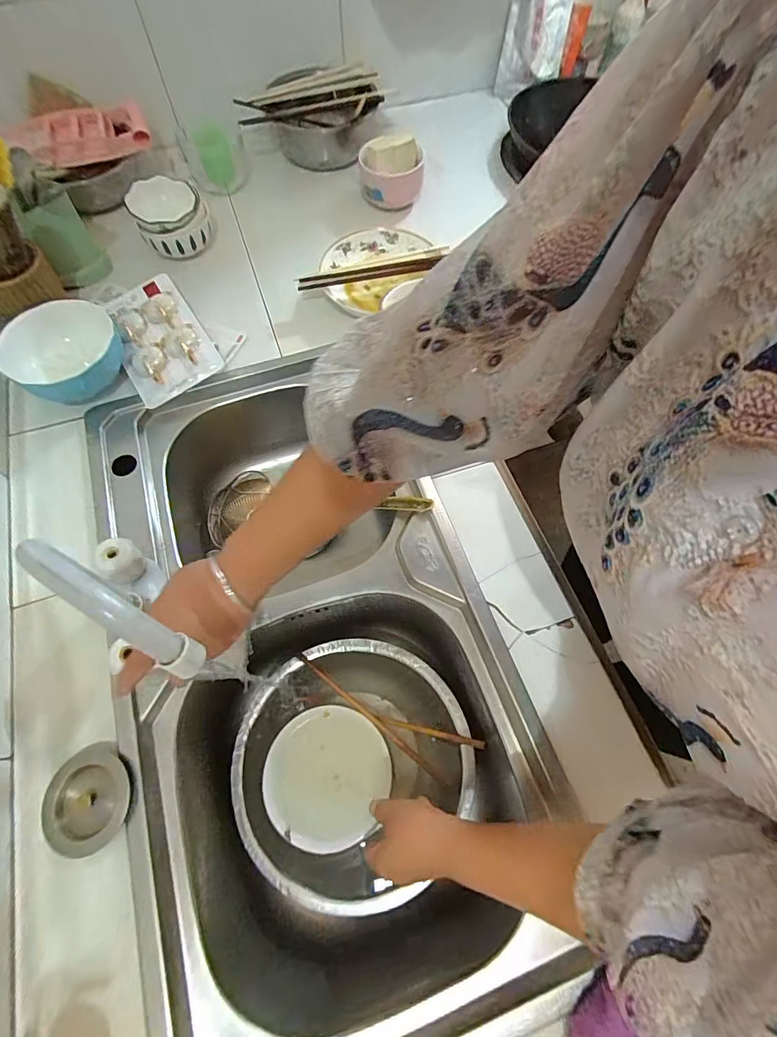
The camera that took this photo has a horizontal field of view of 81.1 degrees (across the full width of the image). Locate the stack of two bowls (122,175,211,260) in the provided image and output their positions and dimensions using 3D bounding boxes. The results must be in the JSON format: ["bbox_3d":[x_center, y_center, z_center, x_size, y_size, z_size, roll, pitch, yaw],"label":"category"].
[{"bbox_3d":[-0.332,-0.461,0.699,0.104,0.078,0.093,-26,69,-11],"label":"stack of two bowls"}]

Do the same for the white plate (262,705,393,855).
[{"bbox_3d":[-0.074,0.304,0.542,0.139,0.030,0.145,25,69,10],"label":"white plate"}]

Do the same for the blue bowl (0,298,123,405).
[{"bbox_3d":[-0.424,-0.213,0.603,0.142,0.073,0.122,-35,71,-14],"label":"blue bowl"}]

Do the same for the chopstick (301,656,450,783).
[{"bbox_3d":[-0.023,0.247,0.566,0.228,0.014,0.010,36,71,14],"label":"chopstick"}]

